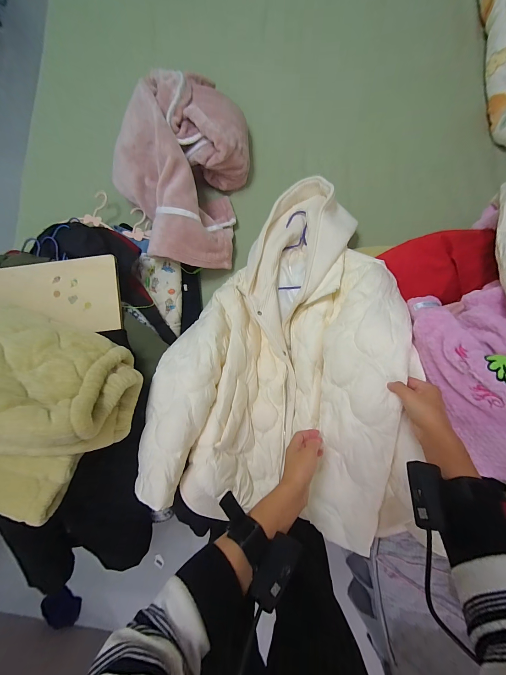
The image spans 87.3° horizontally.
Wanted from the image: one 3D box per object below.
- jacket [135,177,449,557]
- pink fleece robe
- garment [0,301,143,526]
[{"bbox_3d":[0.071,-0.001,0.567,0.452,0.164,0.703,15,85,8],"label":"jacket"},{"bbox_3d":[-0.198,-0.408,0.699,0.324,0.186,0.440,9,84,8],"label":"pink fleece robe"},{"bbox_3d":[-0.449,0.119,0.438,0.394,0.189,0.331,16,85,9],"label":"garment"}]

